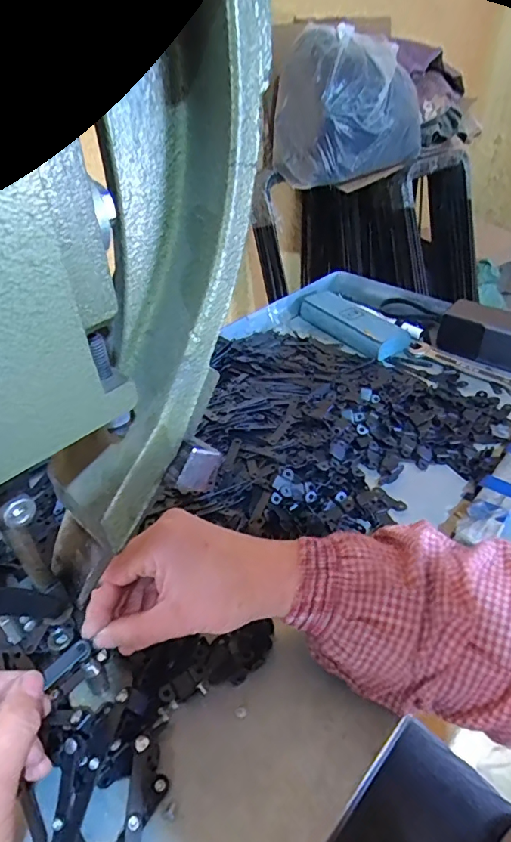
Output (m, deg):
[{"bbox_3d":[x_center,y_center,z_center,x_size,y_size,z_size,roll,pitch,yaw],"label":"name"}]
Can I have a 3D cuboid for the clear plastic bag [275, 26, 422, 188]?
[{"bbox_3d":[0.229,-0.787,1.255,0.385,0.305,0.218,7,41,11],"label":"clear plastic bag"}]

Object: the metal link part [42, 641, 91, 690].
[{"bbox_3d":[-0.108,0.139,0.284,0.008,0.006,0.028,29,51,32],"label":"metal link part"}]

